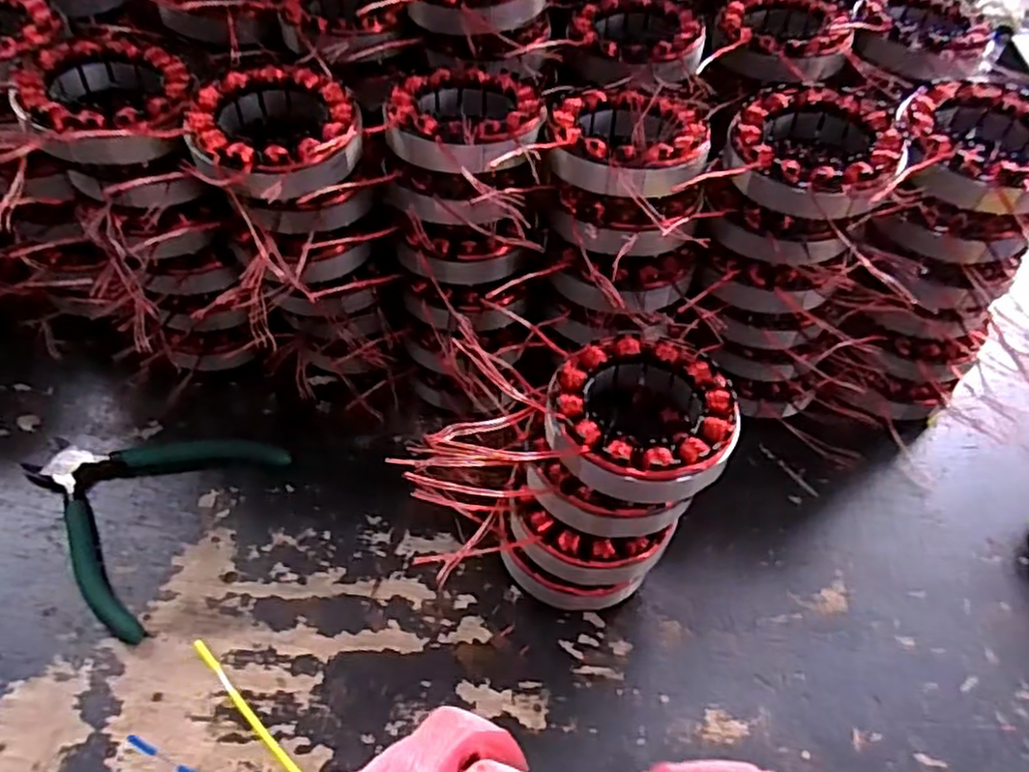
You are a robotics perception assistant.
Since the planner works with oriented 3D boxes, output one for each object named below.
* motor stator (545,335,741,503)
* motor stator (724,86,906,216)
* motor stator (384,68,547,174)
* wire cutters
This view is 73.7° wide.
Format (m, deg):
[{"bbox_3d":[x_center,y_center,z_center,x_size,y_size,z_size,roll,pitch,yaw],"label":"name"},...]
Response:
[{"bbox_3d":[0.059,0.011,0.325,0.086,0.022,0.085,2,50,-2],"label":"motor stator"},{"bbox_3d":[0.161,-0.126,0.366,0.087,0.026,0.087,29,54,19],"label":"motor stator"},{"bbox_3d":[-0.026,-0.147,0.379,0.082,0.031,0.085,6,50,1],"label":"motor stator"},{"bbox_3d":[-0.227,0.062,0.406,0.131,0.011,0.131,21,52,13],"label":"wire cutters"}]

